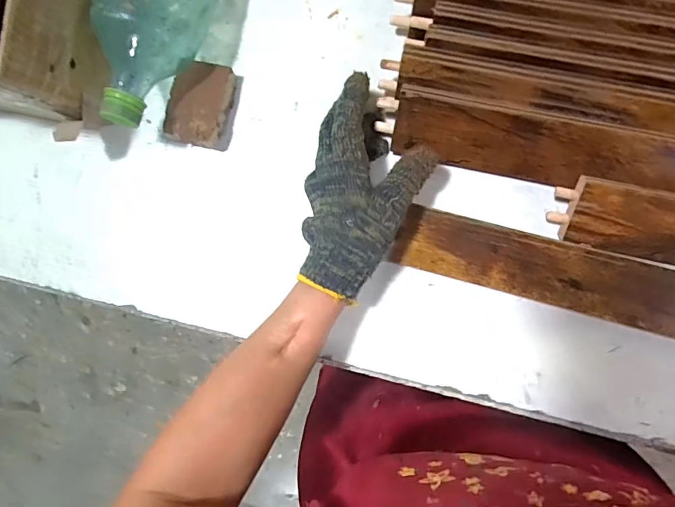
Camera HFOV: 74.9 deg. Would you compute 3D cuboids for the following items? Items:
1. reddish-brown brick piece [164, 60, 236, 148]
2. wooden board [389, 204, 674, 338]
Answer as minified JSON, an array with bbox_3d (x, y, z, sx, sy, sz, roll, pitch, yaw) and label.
[{"bbox_3d":[-0.125,-0.134,0.398,0.051,0.030,0.071,15,93,7],"label":"reddish-brown brick piece"},{"bbox_3d":[0.267,0.037,0.361,0.436,0.016,0.055,15,93,7],"label":"wooden board"}]

